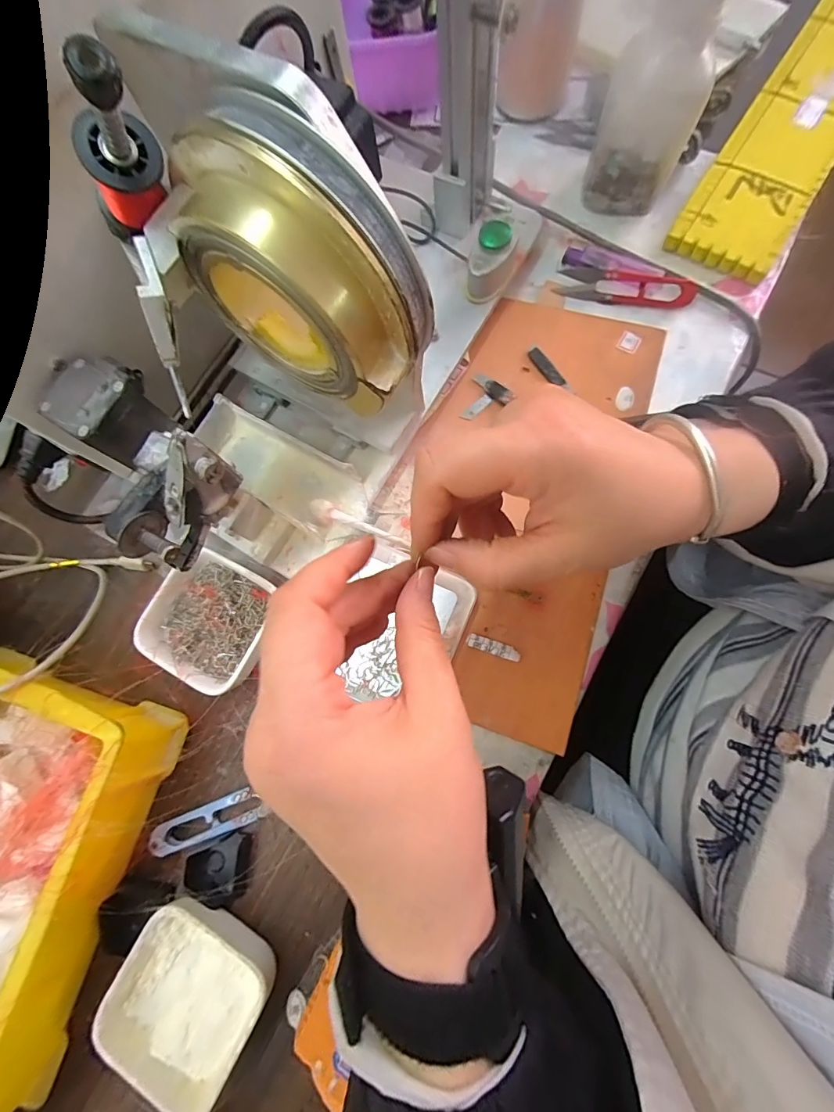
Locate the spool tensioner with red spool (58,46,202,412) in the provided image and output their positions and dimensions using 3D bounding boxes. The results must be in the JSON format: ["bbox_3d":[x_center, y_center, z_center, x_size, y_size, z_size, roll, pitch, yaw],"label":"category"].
[{"bbox_3d":[-0.109,-0.121,0.175,0.035,0.031,0.113,-5,110,0],"label":"spool tensioner with red spool"}]

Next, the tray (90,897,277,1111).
[{"bbox_3d":[-0.133,0.255,0.256,0.080,0.035,0.085,28,81,10],"label":"tray"}]

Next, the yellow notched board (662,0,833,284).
[{"bbox_3d":[0.327,-0.375,0.360,0.079,0.019,0.360,33,82,11],"label":"yellow notched board"}]

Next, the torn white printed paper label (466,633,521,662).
[{"bbox_3d":[0.052,0.061,0.291,0.037,0.004,0.009,18,79,9],"label":"torn white printed paper label"}]

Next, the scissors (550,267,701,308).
[{"bbox_3d":[0.161,-0.208,0.335,0.102,0.012,0.024,13,79,8],"label":"scissors"}]

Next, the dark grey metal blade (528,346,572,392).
[{"bbox_3d":[0.099,-0.146,0.335,0.010,0.004,0.040,-34,77,-3],"label":"dark grey metal blade"}]

